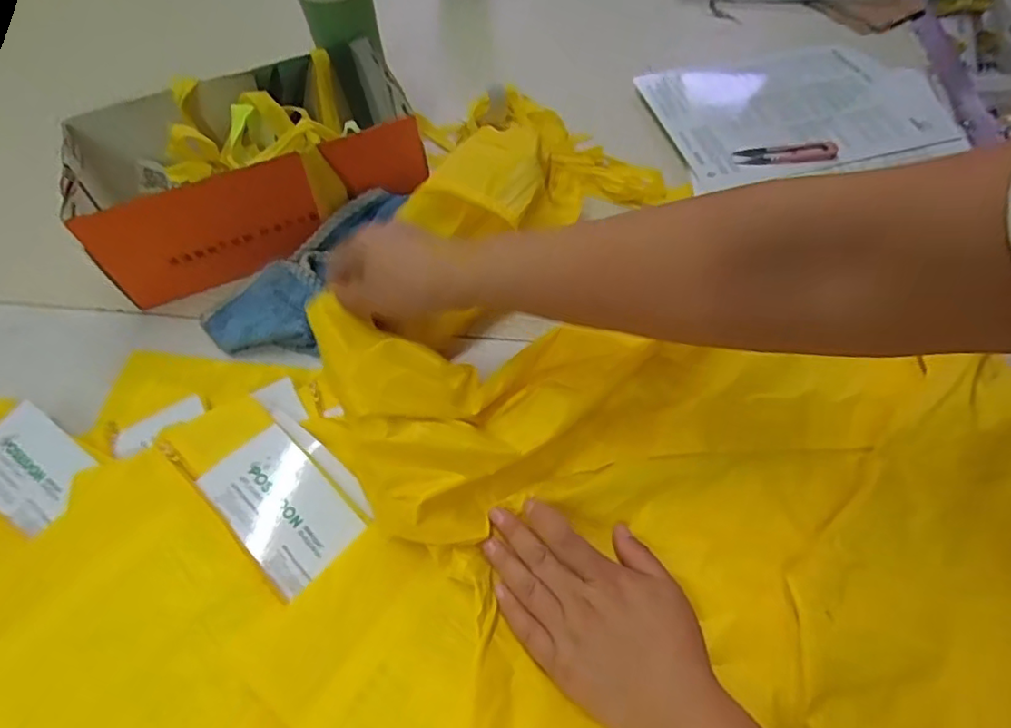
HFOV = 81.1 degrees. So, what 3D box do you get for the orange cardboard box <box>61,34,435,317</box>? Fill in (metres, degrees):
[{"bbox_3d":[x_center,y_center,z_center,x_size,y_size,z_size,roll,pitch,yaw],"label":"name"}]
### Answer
[{"bbox_3d":[-0.237,-0.183,0.560,0.293,0.112,0.148,-19,58,-7],"label":"orange cardboard box"}]

